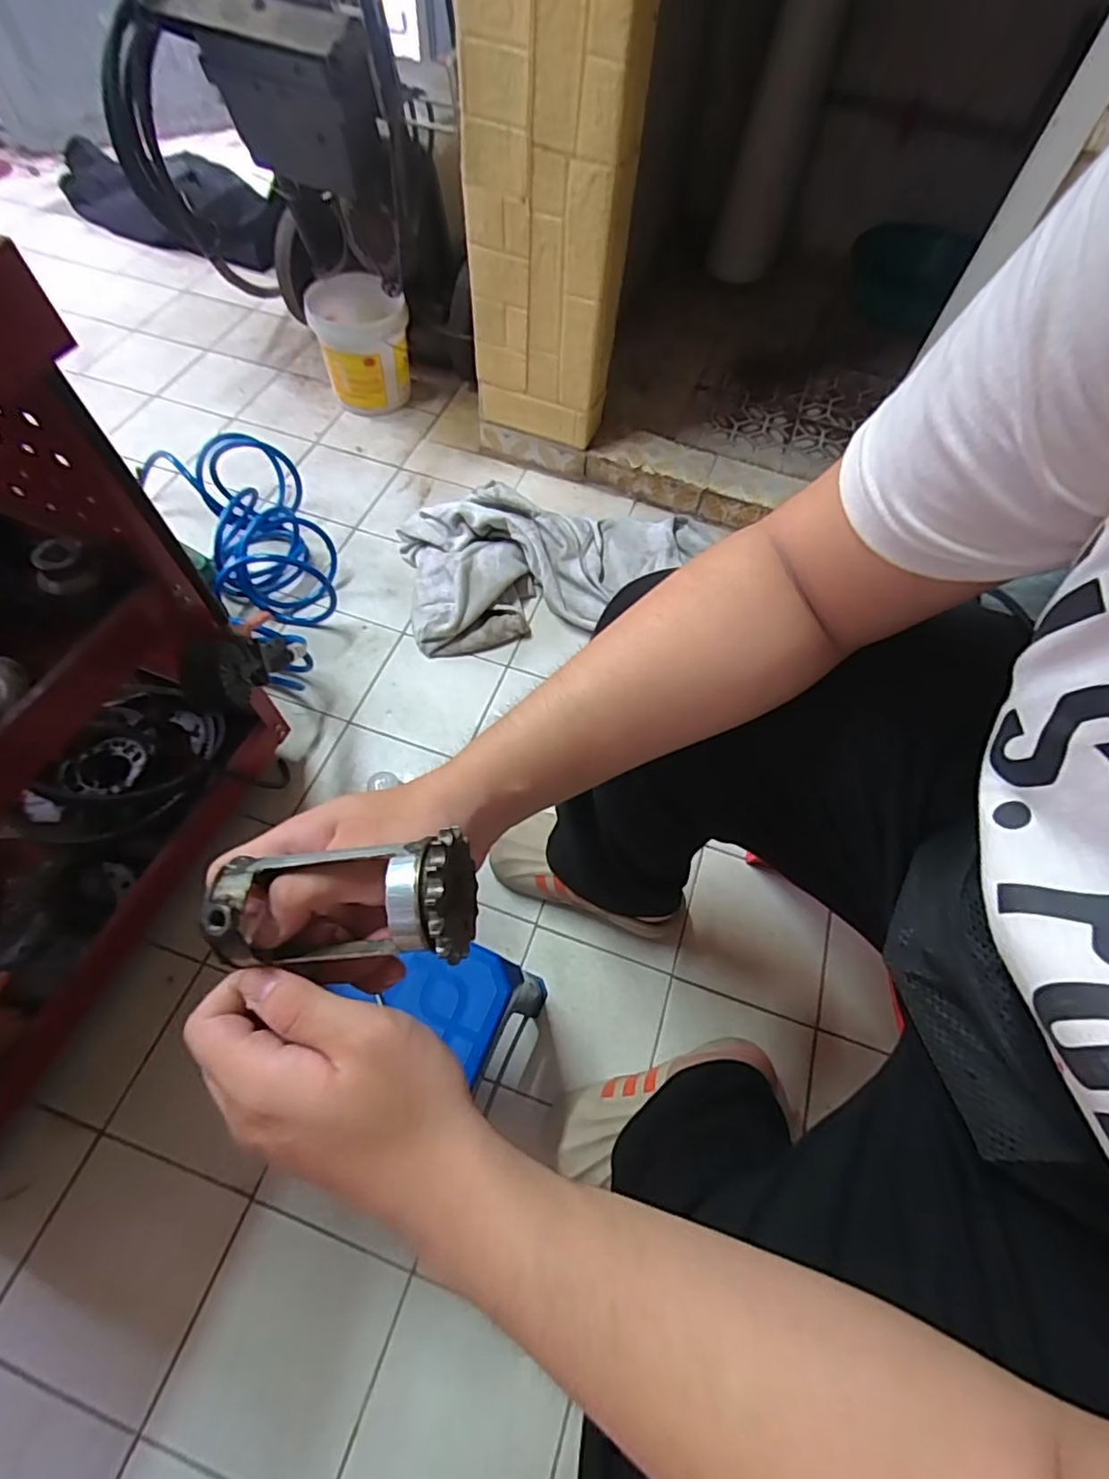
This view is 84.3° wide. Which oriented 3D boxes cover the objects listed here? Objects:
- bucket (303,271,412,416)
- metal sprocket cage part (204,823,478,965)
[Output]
[{"bbox_3d":[-0.404,-0.841,1.306,0.184,0.206,0.172,0,62,-1],"label":"bucket"},{"bbox_3d":[-0.090,0.074,0.269,0.111,0.043,0.047,-7,62,5],"label":"metal sprocket cage part"}]

